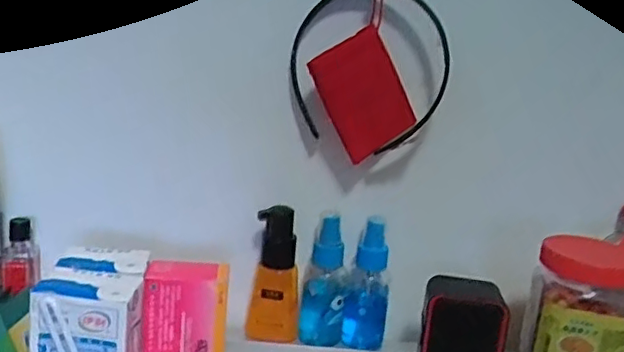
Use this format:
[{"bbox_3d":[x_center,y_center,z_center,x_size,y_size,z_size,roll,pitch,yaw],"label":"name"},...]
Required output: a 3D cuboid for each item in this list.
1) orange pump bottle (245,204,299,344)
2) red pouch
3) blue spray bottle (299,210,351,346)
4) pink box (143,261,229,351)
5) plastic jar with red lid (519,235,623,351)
[{"bbox_3d":[-0.030,0.086,0.544,0.043,0.116,0.028,6,13,0],"label":"orange pump bottle"},{"bbox_3d":[0.043,-0.066,0.512,0.064,0.091,0.016,-29,18,-4],"label":"red pouch"},{"bbox_3d":[0.016,0.091,0.551,0.037,0.117,0.030,16,16,36],"label":"blue spray bottle"},{"bbox_3d":[-0.096,0.117,0.477,0.059,0.098,0.024,5,13,-5],"label":"pink box"},{"bbox_3d":[0.202,0.107,0.472,0.077,0.111,0.068,12,15,24],"label":"plastic jar with red lid"}]

